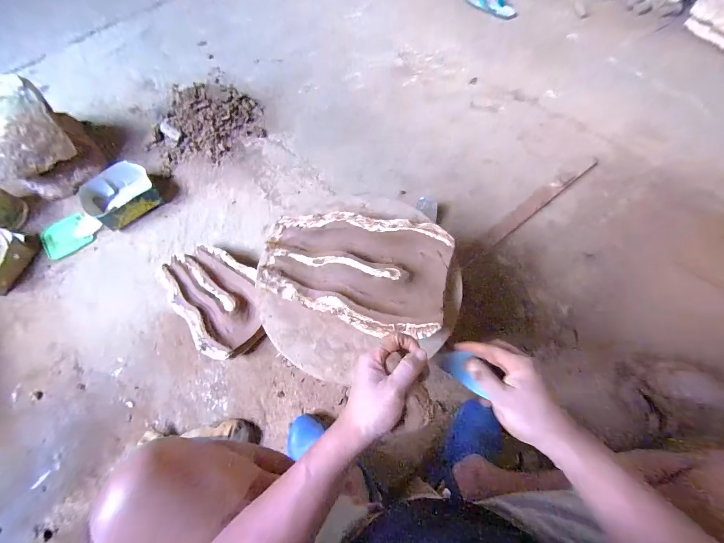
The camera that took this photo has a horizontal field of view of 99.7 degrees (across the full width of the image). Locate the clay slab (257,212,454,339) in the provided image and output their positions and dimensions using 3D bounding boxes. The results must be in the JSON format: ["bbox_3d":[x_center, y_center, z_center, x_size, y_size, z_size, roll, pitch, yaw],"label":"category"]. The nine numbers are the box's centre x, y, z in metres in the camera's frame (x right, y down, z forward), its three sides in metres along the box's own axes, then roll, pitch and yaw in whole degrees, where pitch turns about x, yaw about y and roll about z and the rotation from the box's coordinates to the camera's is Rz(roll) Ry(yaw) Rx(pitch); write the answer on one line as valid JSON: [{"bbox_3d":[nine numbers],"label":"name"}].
[{"bbox_3d":[-0.014,-0.010,0.581,0.344,0.047,0.220,14,68,7],"label":"clay slab"}]

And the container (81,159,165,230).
[{"bbox_3d":[-0.804,-0.247,1.020,0.220,0.078,0.192,-39,70,-15],"label":"container"}]

